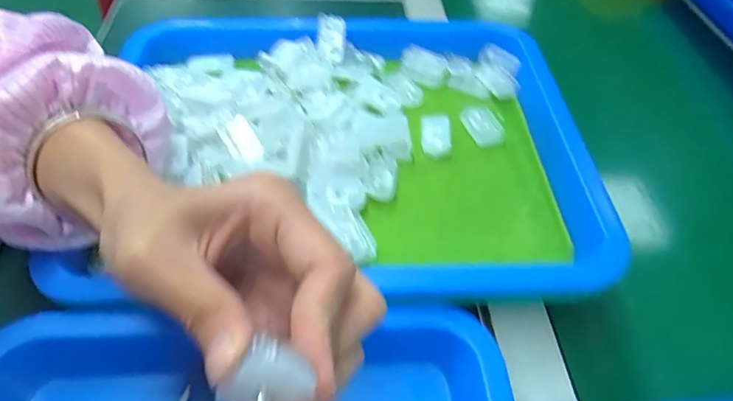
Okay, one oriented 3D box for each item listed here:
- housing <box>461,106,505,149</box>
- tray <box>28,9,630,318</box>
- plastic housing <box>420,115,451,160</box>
[{"bbox_3d":[0.088,-0.056,0.375,0.023,0.008,0.039,-19,54,-19],"label":"housing"},{"bbox_3d":[-0.010,-0.046,0.366,0.328,0.056,0.254,0,50,-4],"label":"tray"},{"bbox_3d":[0.051,-0.049,0.364,0.021,0.007,0.037,4,49,-1],"label":"plastic housing"}]

